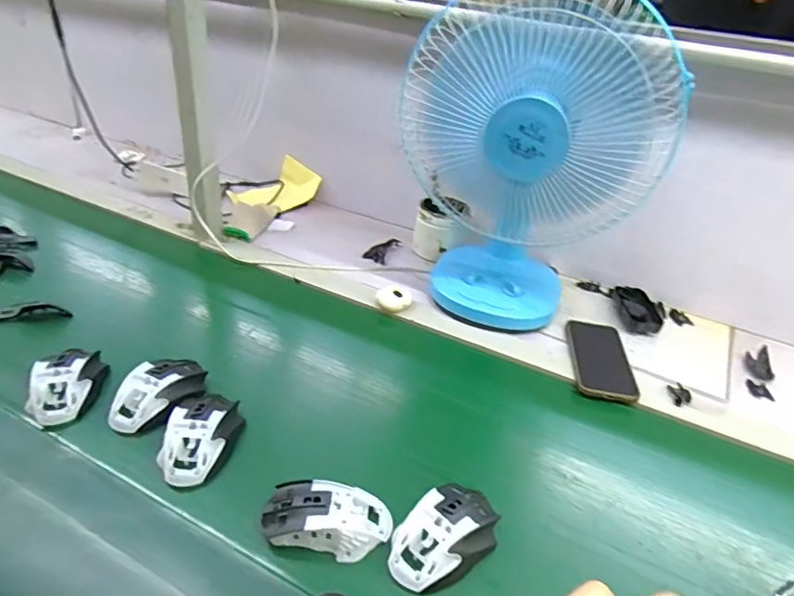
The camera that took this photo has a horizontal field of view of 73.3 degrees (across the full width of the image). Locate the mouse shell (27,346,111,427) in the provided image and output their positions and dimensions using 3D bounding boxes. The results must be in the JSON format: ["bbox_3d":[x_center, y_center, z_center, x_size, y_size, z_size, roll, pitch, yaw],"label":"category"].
[{"bbox_3d":[-0.367,0.092,0.605,0.063,0.042,0.116,4,32,-3],"label":"mouse shell"}]

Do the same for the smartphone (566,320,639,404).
[{"bbox_3d":[0.279,0.080,0.741,0.074,0.008,0.167,9,33,6],"label":"smartphone"}]

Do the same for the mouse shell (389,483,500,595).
[{"bbox_3d":[0.047,0.208,0.478,0.116,0.032,0.062,-22,41,-36],"label":"mouse shell"}]

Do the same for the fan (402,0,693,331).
[{"bbox_3d":[0.174,-0.178,0.709,0.308,0.425,0.177,15,34,14],"label":"fan"}]

